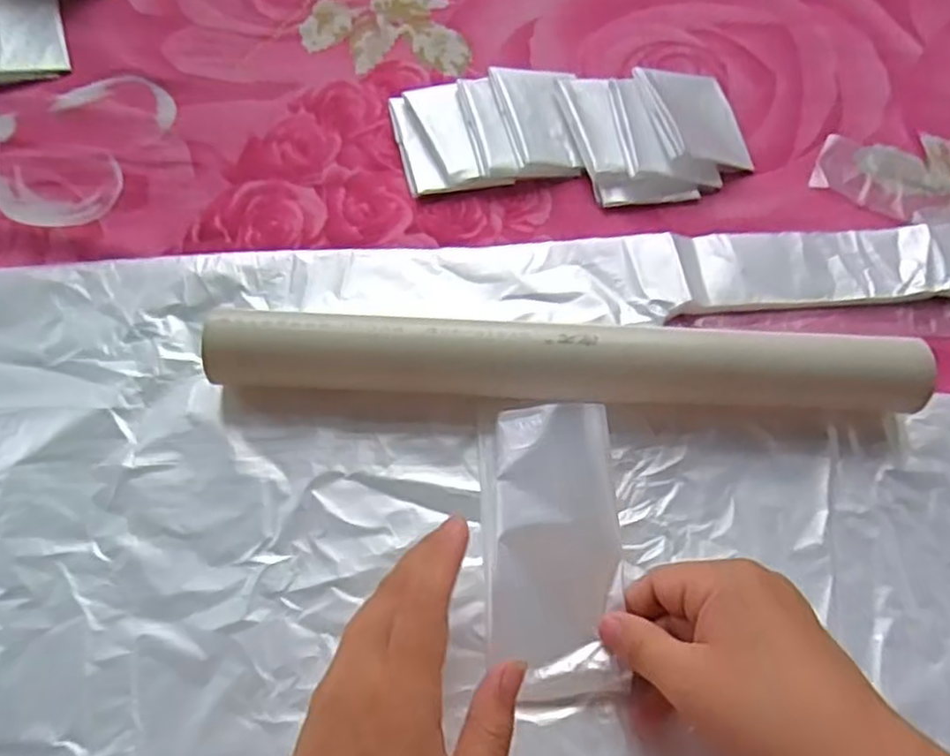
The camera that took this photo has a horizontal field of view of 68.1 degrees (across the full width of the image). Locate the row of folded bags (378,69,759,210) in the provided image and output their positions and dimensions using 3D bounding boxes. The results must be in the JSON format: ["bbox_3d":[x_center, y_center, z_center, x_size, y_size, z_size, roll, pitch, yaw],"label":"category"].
[{"bbox_3d":[0.062,-0.160,0.454,0.223,0.018,0.099,0,63,-2],"label":"row of folded bags"}]

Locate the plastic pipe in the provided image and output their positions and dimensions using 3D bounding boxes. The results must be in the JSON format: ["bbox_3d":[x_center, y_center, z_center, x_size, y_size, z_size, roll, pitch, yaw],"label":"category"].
[{"bbox_3d":[0.045,-0.004,0.353,0.345,0.042,0.041,3,62,-1],"label":"plastic pipe"}]

